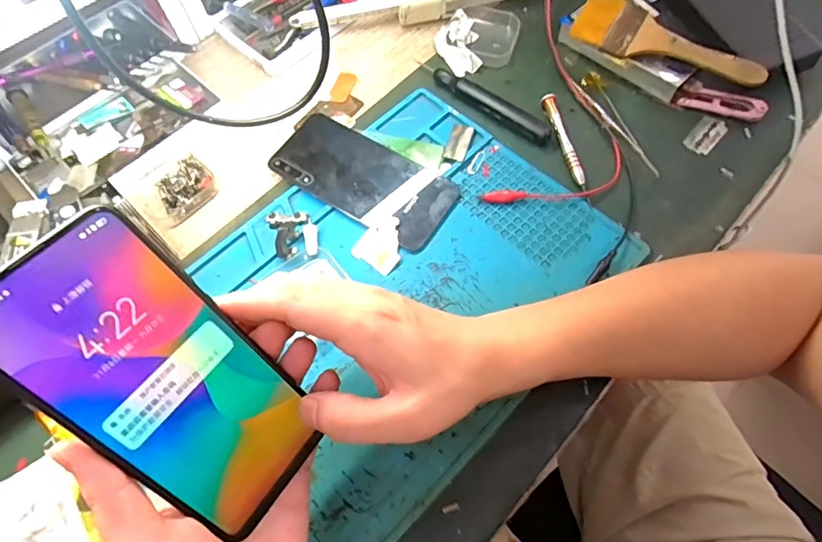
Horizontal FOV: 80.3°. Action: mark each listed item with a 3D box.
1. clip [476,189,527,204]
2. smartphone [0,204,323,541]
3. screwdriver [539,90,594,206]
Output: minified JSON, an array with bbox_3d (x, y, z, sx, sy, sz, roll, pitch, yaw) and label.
[{"bbox_3d":[0.075,-0.061,0.399,0.039,0.008,0.010,0,65,2],"label":"clip"},{"bbox_3d":[-0.107,0.050,0.219,0.073,0.006,0.153,-50,117,-30],"label":"smartphone"},{"bbox_3d":[0.135,-0.107,0.420,0.009,0.013,0.117,-11,65,-4],"label":"screwdriver"}]

